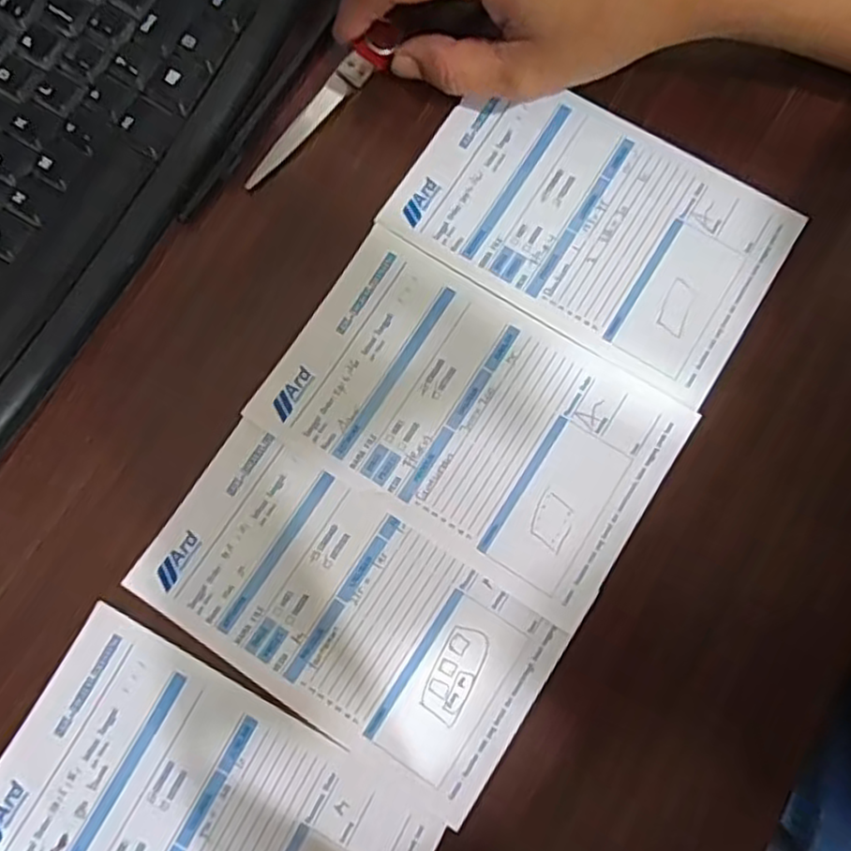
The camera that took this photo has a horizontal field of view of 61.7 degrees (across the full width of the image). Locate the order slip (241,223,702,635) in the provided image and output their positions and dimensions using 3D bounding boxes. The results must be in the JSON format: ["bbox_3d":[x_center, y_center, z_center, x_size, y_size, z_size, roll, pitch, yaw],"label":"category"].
[{"bbox_3d":[0.019,-0.005,0.301,0.162,0.004,0.103,33,81,8],"label":"order slip"}]

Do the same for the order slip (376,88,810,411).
[{"bbox_3d":[0.075,-0.091,0.320,0.161,0.004,0.103,32,80,7],"label":"order slip"}]

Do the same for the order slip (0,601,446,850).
[{"bbox_3d":[-0.087,0.155,0.272,0.161,0.005,0.105,28,80,7],"label":"order slip"}]

